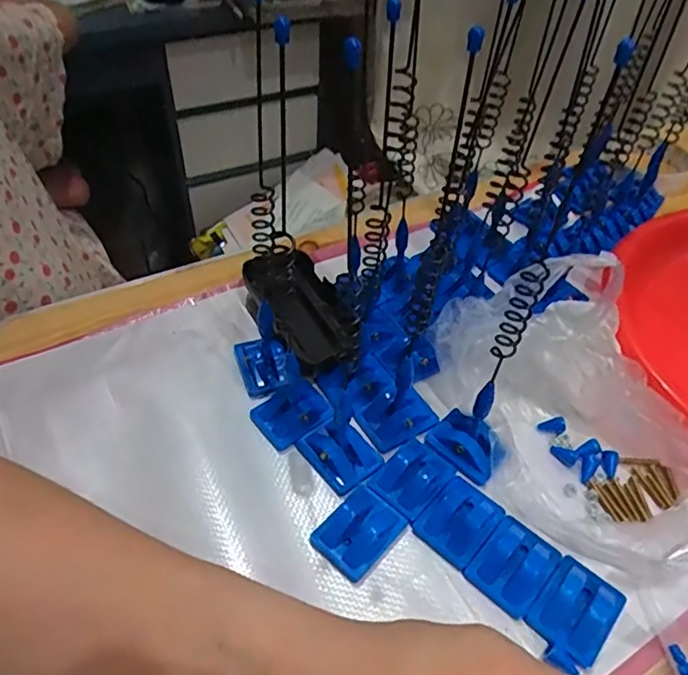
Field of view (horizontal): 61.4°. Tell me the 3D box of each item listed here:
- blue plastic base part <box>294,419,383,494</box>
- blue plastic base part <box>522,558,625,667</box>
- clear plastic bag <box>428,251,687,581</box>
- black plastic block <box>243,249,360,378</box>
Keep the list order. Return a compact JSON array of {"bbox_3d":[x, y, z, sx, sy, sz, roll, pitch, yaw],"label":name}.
[{"bbox_3d":[-0.003,0.066,0.337,0.035,0.013,0.044,-35,57,-31],"label":"blue plastic base part"},{"bbox_3d":[0.115,0.132,0.284,0.033,0.013,0.045,36,54,27],"label":"blue plastic base part"},{"bbox_3d":[0.137,0.038,0.330,0.119,0.073,0.184,-13,48,-15],"label":"clear plastic bag"},{"bbox_3d":[-0.027,-0.019,0.400,0.053,0.025,0.106,-19,50,-20],"label":"black plastic block"}]

